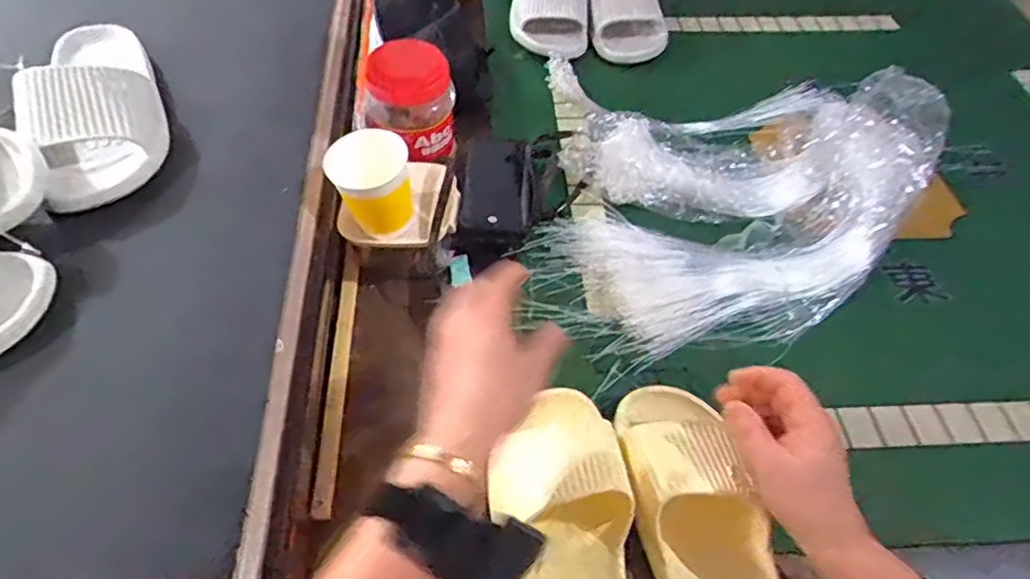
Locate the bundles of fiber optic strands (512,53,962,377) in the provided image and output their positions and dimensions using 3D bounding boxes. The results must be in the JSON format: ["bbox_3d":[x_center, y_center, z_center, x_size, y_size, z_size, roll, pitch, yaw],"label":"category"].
[{"bbox_3d":[0.258,-0.119,0.728,0.512,0.091,0.374,-5,53,-8],"label":"bundles of fiber optic strands"}]

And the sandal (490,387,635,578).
[{"bbox_3d":[0.038,0.187,0.478,0.098,0.057,0.231,-1,65,-5],"label":"sandal"}]

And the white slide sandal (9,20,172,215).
[{"bbox_3d":[-0.387,-0.173,0.595,0.104,0.054,0.224,-16,55,-16],"label":"white slide sandal"}]

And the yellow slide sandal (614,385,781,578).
[{"bbox_3d":[0.148,0.185,0.483,0.095,0.072,0.253,-7,61,-10],"label":"yellow slide sandal"}]

